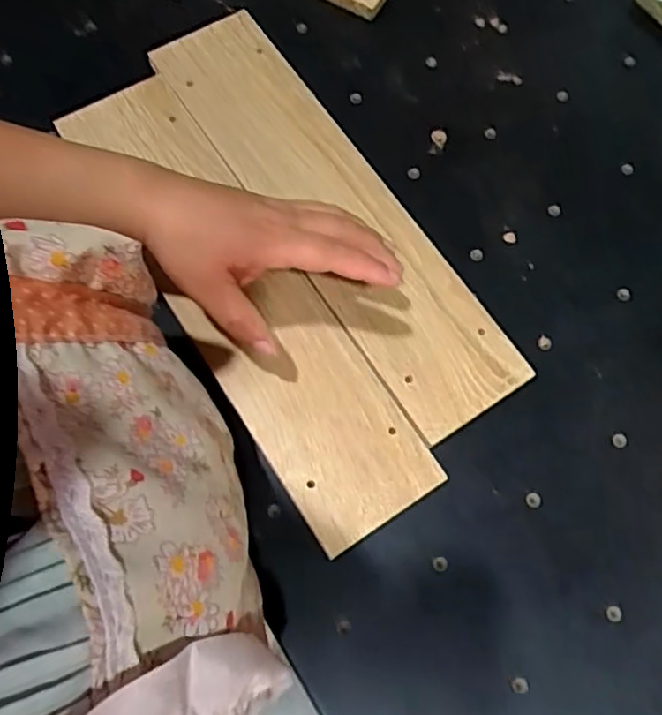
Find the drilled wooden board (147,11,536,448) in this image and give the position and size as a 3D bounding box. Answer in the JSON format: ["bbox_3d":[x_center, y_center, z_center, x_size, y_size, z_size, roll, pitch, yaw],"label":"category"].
[{"bbox_3d":[-0.002,-0.114,0.505,0.092,0.011,0.375,-33,75,-10],"label":"drilled wooden board"}]

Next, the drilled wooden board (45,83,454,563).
[{"bbox_3d":[-0.065,-0.050,0.478,0.094,0.011,0.378,-30,74,-9],"label":"drilled wooden board"}]

